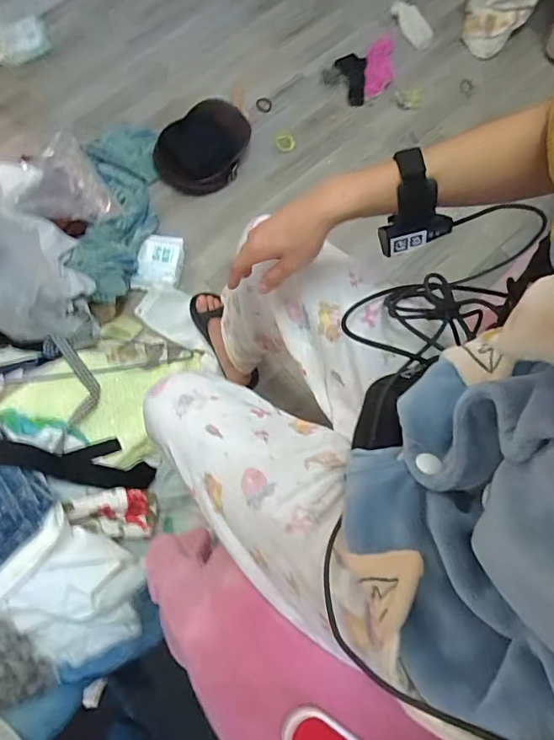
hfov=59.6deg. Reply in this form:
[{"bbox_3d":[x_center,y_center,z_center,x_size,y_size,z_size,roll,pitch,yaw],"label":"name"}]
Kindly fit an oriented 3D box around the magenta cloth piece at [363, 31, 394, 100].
[{"bbox_3d":[0.277,-0.824,1.305,0.074,0.012,0.210,5,74,1],"label":"magenta cloth piece"}]

